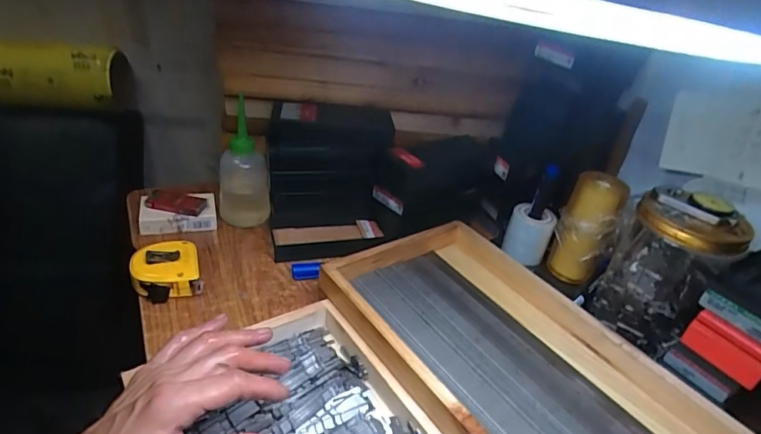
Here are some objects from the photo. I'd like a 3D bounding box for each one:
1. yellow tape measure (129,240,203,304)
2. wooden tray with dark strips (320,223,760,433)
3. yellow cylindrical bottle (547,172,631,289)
[{"bbox_3d":[-0.229,0.057,0.510,0.065,0.029,0.063,-10,39,-23],"label":"yellow tape measure"},{"bbox_3d":[0.145,0.139,0.406,0.210,0.035,0.419,-18,43,-32],"label":"wooden tray with dark strips"},{"bbox_3d":[0.242,0.015,0.565,0.055,0.132,0.052,5,36,-4],"label":"yellow cylindrical bottle"}]

